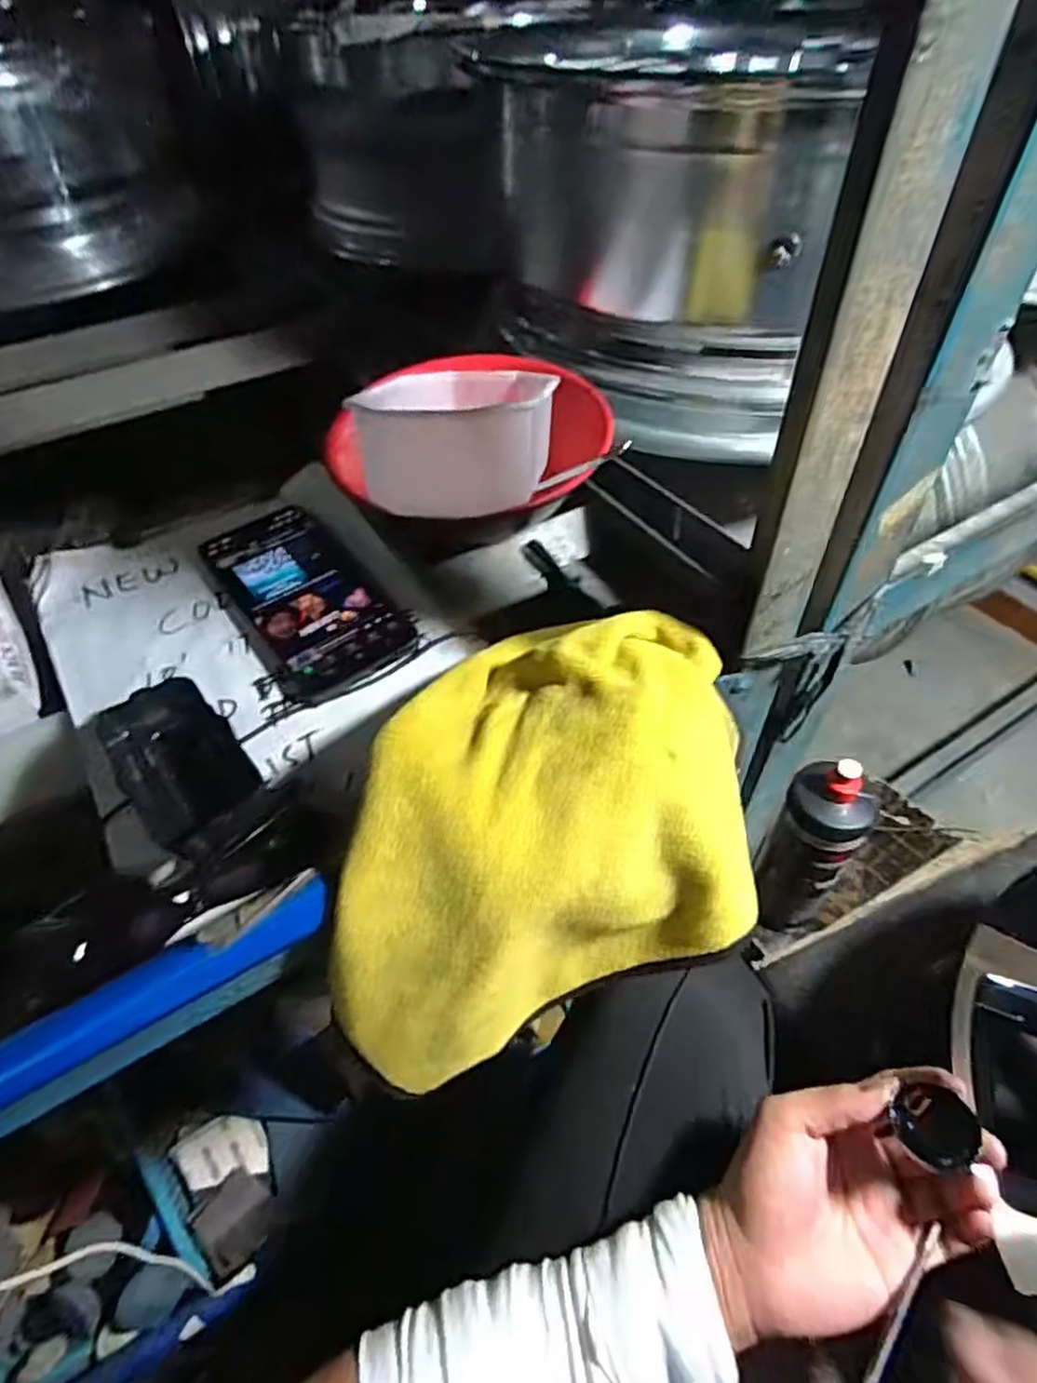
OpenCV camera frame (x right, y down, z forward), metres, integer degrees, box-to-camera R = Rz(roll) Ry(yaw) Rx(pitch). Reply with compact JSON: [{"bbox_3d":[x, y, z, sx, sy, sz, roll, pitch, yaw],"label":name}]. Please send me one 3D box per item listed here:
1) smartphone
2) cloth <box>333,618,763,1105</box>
[{"bbox_3d":[-0.138,-0.062,0.436,0.078,0.015,0.159,-31,55,-22],"label":"smartphone"},{"bbox_3d":[0.010,0.068,0.354,0.217,0.127,0.155,-16,50,-11],"label":"cloth"}]

